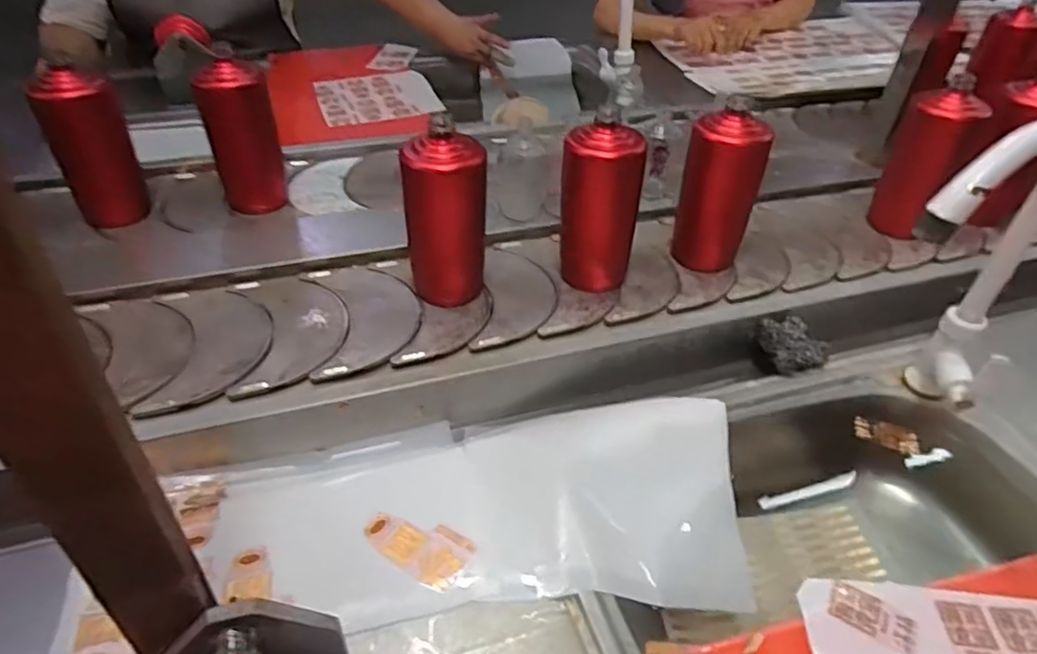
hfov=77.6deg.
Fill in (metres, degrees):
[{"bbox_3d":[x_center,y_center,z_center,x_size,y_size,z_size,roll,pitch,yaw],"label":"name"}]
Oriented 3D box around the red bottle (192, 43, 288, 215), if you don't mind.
[{"bbox_3d":[-0.335,-0.229,0.790,0.078,0.182,0.066,-14,44,-16],"label":"red bottle"}]

